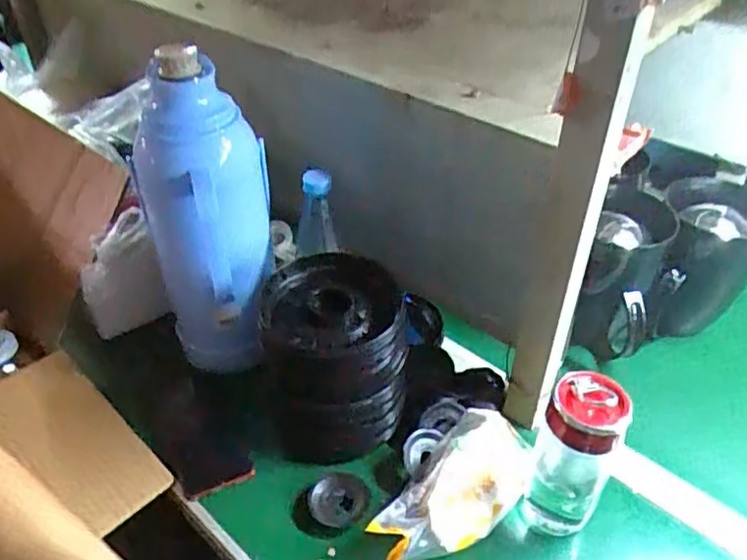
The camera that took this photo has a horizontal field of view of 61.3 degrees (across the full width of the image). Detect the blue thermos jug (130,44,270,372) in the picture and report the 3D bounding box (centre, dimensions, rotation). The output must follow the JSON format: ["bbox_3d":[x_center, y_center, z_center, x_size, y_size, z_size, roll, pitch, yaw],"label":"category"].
[{"bbox_3d":[-0.167,-0.046,0.674,0.133,0.343,0.116,-14,40,-19],"label":"blue thermos jug"}]

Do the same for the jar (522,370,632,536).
[{"bbox_3d":[0.187,0.165,0.591,0.073,0.167,0.069,18,40,20],"label":"jar"}]

